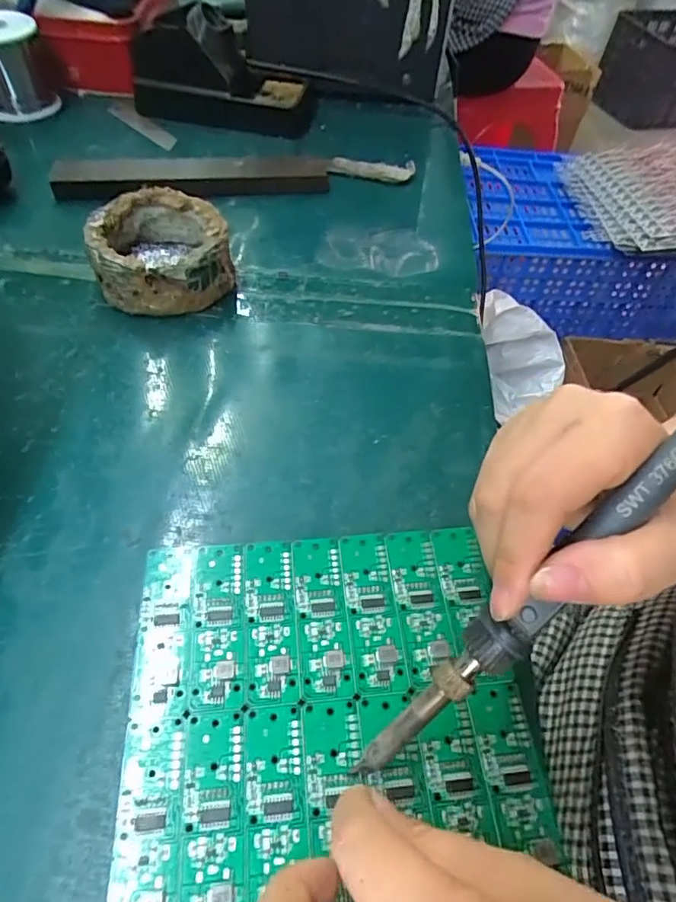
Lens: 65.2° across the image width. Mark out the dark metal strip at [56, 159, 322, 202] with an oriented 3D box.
[{"bbox_3d":[-0.113,-0.219,0.421,0.209,0.017,0.034,-7,55,-9],"label":"dark metal strip"}]

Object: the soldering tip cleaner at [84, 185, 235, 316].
[{"bbox_3d":[-0.112,-0.127,0.341,0.081,0.043,0.078,-7,55,-9],"label":"soldering tip cleaner"}]

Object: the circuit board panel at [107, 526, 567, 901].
[{"bbox_3d":[-0.004,0.095,0.205,0.148,0.004,0.132,-3,55,-6],"label":"circuit board panel"}]

